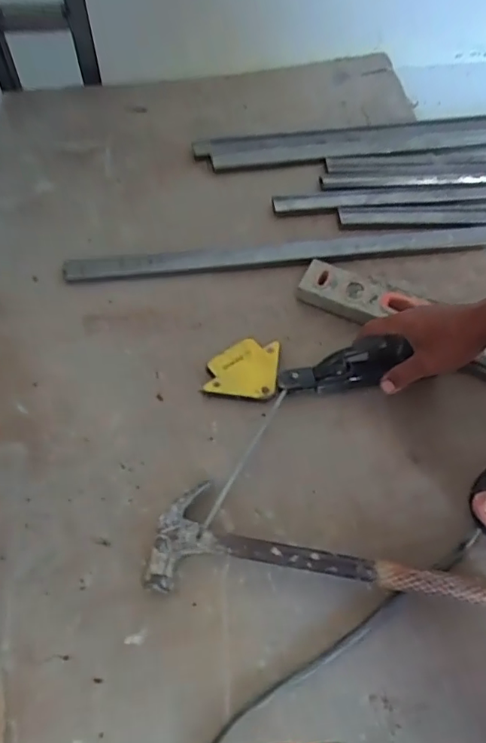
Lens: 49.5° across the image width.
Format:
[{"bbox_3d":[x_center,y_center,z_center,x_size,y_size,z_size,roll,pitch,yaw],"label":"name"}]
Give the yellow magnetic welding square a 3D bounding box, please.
[{"bbox_3d":[0.000,-0.003,0.636,0.084,0.021,0.076,6,56,1],"label":"yellow magnetic welding square"}]

